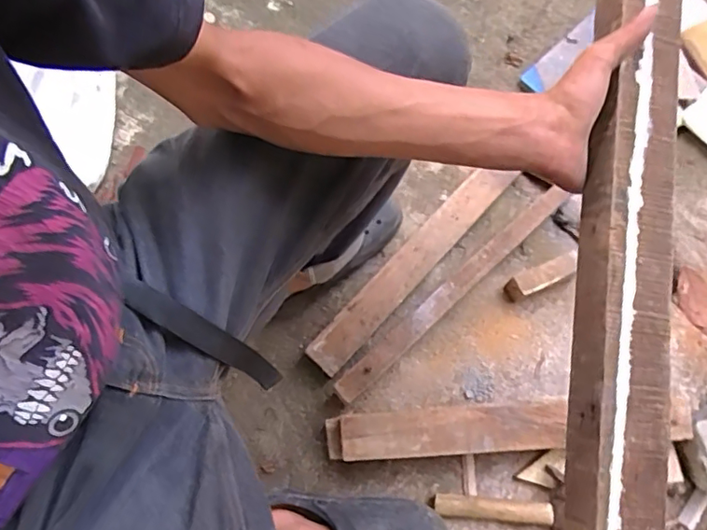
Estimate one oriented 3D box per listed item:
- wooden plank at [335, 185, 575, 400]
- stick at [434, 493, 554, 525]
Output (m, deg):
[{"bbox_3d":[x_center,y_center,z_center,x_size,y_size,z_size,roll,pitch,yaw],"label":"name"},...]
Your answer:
[{"bbox_3d":[0.153,0.041,0.869,0.477,0.073,0.048,-42,78,-11],"label":"wooden plank"},{"bbox_3d":[0.202,0.353,0.791,0.166,0.026,0.029,5,74,1],"label":"stick"}]

